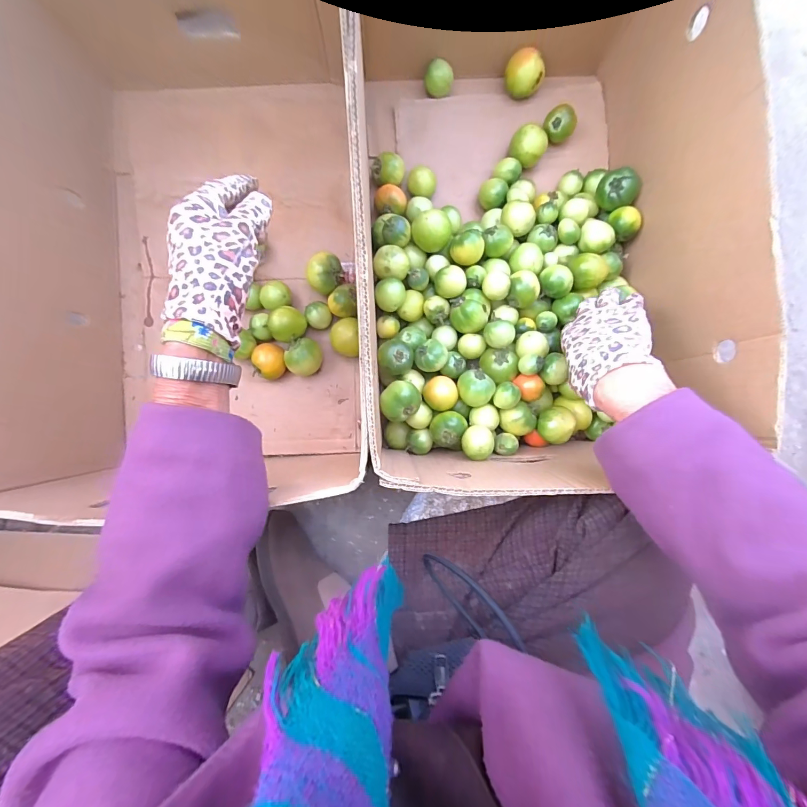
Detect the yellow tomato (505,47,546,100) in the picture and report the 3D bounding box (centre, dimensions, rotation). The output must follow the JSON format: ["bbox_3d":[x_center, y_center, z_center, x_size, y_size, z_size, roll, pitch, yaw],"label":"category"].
[{"bbox_3d":[0.160,-0.434,0.501,0.051,0.041,0.044,21,88,-1],"label":"yellow tomato"}]

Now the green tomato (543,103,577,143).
[{"bbox_3d":[0.204,-0.365,0.502,0.039,0.033,0.038,0,89,-2],"label":"green tomato"}]

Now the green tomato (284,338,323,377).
[{"bbox_3d":[-0.124,-0.057,0.481,0.046,0.040,0.040,-45,90,-2],"label":"green tomato"}]

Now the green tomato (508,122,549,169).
[{"bbox_3d":[0.163,-0.336,0.499,0.044,0.038,0.043,0,89,-2],"label":"green tomato"}]

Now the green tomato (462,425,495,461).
[{"bbox_3d":[0.083,0.044,0.428,0.033,0.028,0.037,2,89,-2],"label":"green tomato"}]

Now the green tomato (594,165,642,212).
[{"bbox_3d":[0.267,-0.267,0.470,0.046,0.041,0.046,0,89,-2],"label":"green tomato"}]

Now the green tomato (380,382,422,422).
[{"bbox_3d":[-0.003,-0.003,0.426,0.044,0.043,0.041,0,89,-2],"label":"green tomato"}]

